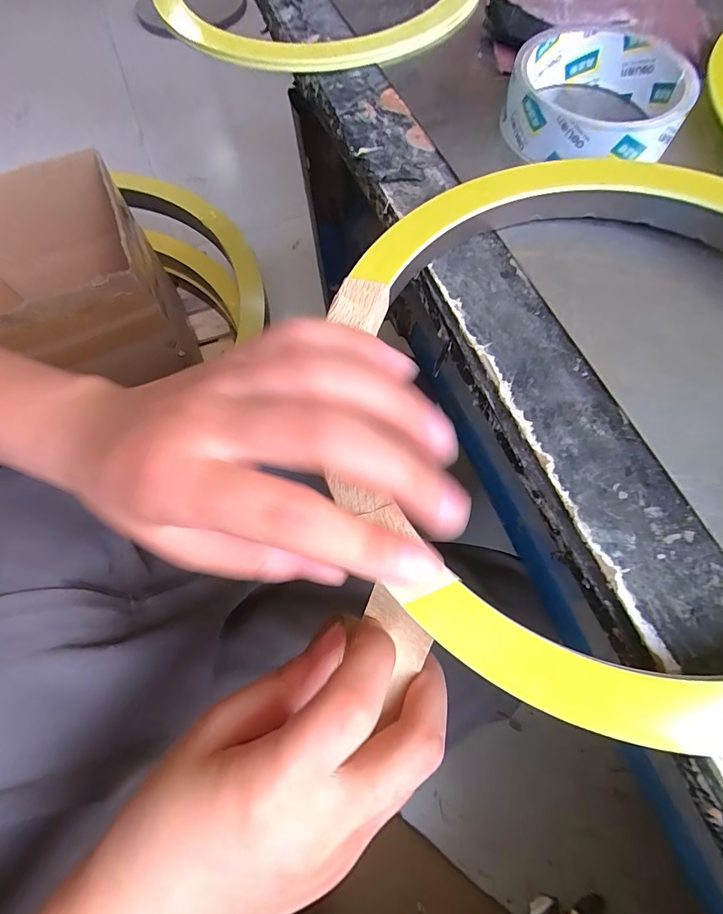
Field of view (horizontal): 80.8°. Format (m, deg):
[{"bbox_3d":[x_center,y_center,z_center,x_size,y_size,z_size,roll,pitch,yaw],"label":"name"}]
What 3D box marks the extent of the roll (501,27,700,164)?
[{"bbox_3d":[0.120,-0.185,0.221,0.085,0.026,0.089,0,68,1],"label":"roll"}]

